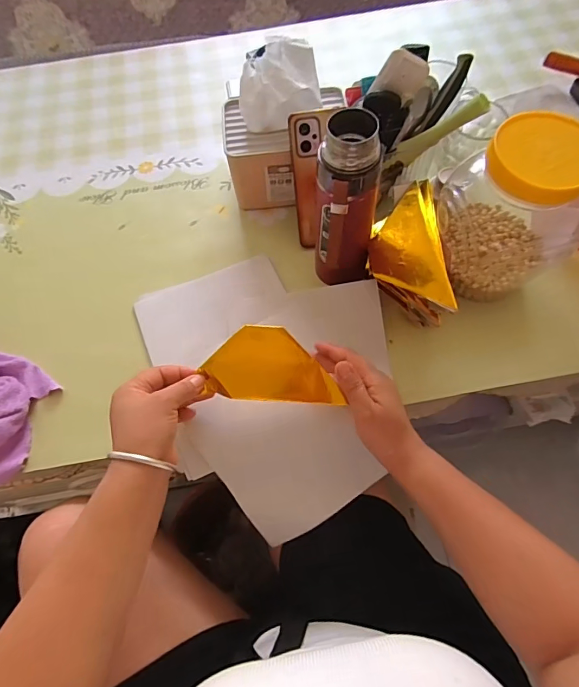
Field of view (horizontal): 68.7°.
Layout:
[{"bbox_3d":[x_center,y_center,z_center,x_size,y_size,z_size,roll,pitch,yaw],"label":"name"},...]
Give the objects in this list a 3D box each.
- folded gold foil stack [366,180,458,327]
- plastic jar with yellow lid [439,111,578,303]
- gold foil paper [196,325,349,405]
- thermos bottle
[{"bbox_3d":[0.139,-0.101,0.507,0.085,0.086,0.173,4,66,5],"label":"folded gold foil stack"},{"bbox_3d":[0.246,-0.149,0.461,0.143,0.168,0.132,-1,65,3],"label":"plastic jar with yellow lid"},{"bbox_3d":[-0.014,0.021,0.438,0.138,0.020,0.077,5,102,-4],"label":"gold foil paper"},{"bbox_3d":[0.060,-0.138,0.460,0.066,0.203,0.061,4,66,5],"label":"thermos bottle"}]

